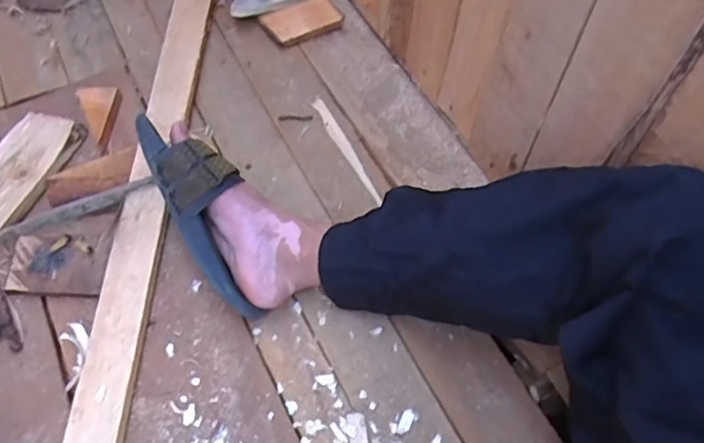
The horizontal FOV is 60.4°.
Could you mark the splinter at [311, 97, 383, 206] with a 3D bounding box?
[{"bbox_3d":[-0.007,-0.099,0.831,0.018,0.007,0.201,-23,60,-13],"label":"splinter"}]

